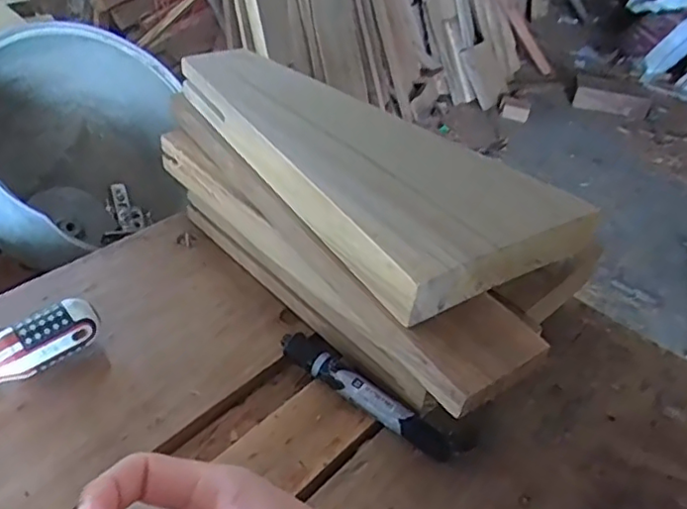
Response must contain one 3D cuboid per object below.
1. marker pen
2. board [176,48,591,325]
[{"bbox_3d":[0.013,0.093,0.410,0.133,0.020,0.020,32,47,26],"label":"marker pen"},{"bbox_3d":[0.007,-0.082,0.449,0.145,0.037,0.318,-23,49,-30],"label":"board"}]

